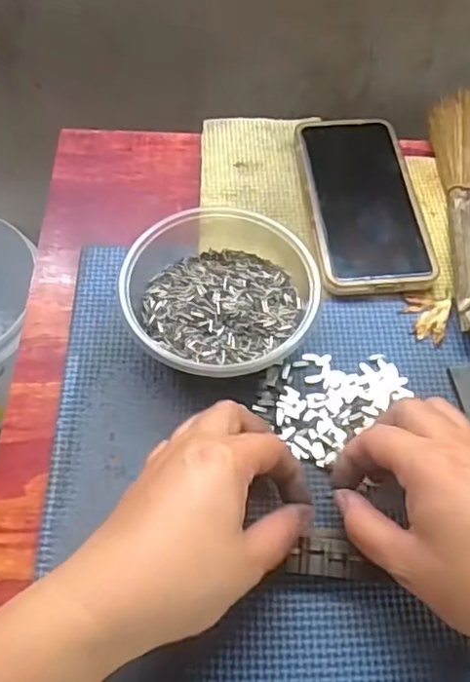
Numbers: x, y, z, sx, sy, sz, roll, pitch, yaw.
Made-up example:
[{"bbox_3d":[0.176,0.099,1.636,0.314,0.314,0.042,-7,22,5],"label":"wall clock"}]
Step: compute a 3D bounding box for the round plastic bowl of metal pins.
[{"bbox_3d":[-0.013,-0.034,0.375,0.112,0.046,0.129,-12,61,-10],"label":"round plastic bowl of metal pins"}]

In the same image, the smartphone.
[{"bbox_3d":[0.091,-0.103,0.436,0.077,0.006,0.158,-3,60,-4],"label":"smartphone"}]

